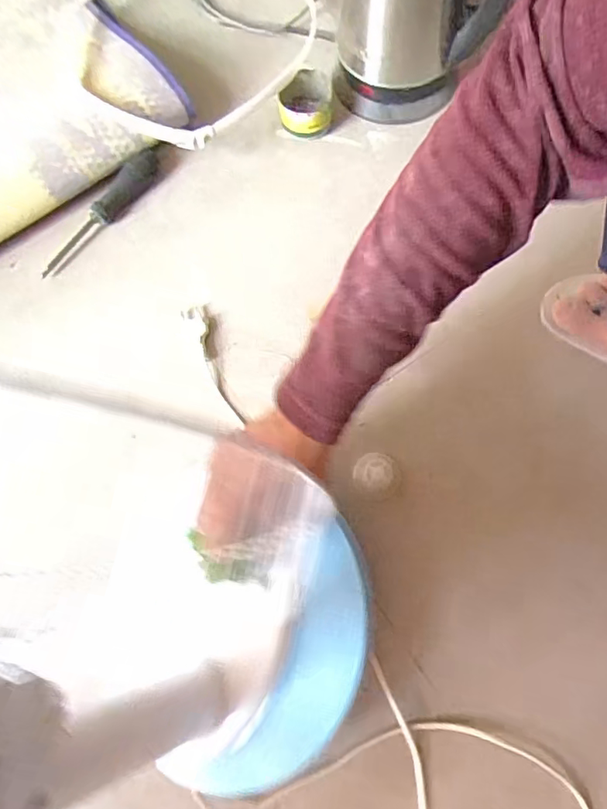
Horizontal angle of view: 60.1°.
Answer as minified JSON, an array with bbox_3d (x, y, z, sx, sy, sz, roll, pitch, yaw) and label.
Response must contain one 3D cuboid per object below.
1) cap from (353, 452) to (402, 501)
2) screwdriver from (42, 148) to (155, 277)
[{"bbox_3d":[0.072,0.071,0.517,0.047,0.024,0.041,33,77,10],"label":"cap"},{"bbox_3d":[-0.228,-0.215,0.590,0.027,0.024,0.181,44,91,12],"label":"screwdriver"}]

